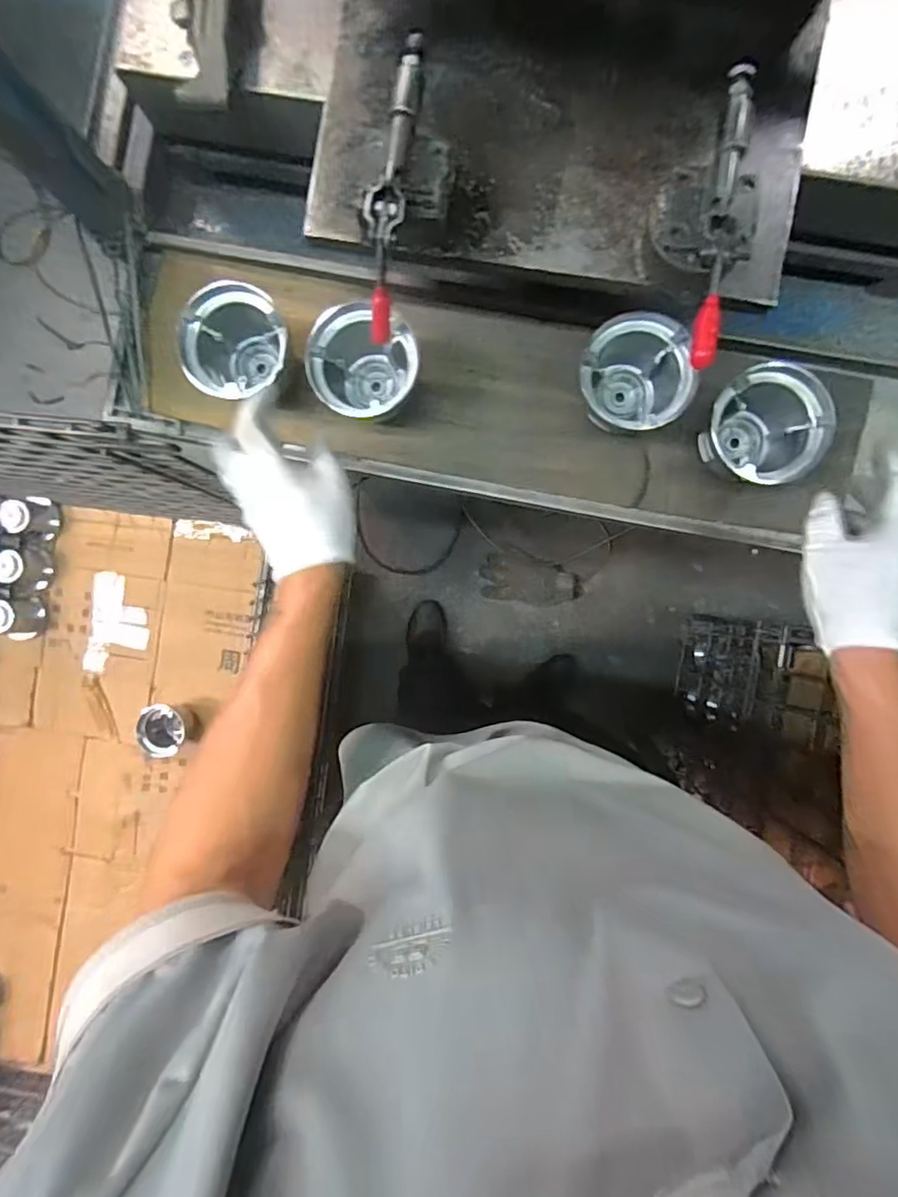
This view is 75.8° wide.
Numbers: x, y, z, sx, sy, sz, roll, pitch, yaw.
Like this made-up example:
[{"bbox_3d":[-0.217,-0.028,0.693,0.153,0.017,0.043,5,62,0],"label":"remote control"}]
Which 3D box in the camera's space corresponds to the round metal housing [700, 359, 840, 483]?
[{"bbox_3d":[0.262,-0.140,0.502,0.088,0.093,0.093,0,90,2],"label":"round metal housing"}]

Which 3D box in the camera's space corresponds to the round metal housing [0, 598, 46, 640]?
[{"bbox_3d":[-0.840,0.039,1.123,0.071,0.078,0.085,-4,89,2],"label":"round metal housing"}]

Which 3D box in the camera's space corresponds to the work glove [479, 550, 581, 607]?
[{"bbox_3d":[0.193,-0.044,1.350,0.229,0.021,0.113,7,105,8],"label":"work glove"}]

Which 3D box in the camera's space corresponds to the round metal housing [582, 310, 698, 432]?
[{"bbox_3d":[0.160,-0.190,0.512,0.091,0.080,0.087,0,90,2],"label":"round metal housing"}]

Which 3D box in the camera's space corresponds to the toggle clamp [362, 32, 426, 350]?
[{"bbox_3d":[-0.037,-0.264,0.376,0.024,0.037,0.176,10,105,2],"label":"toggle clamp"}]

